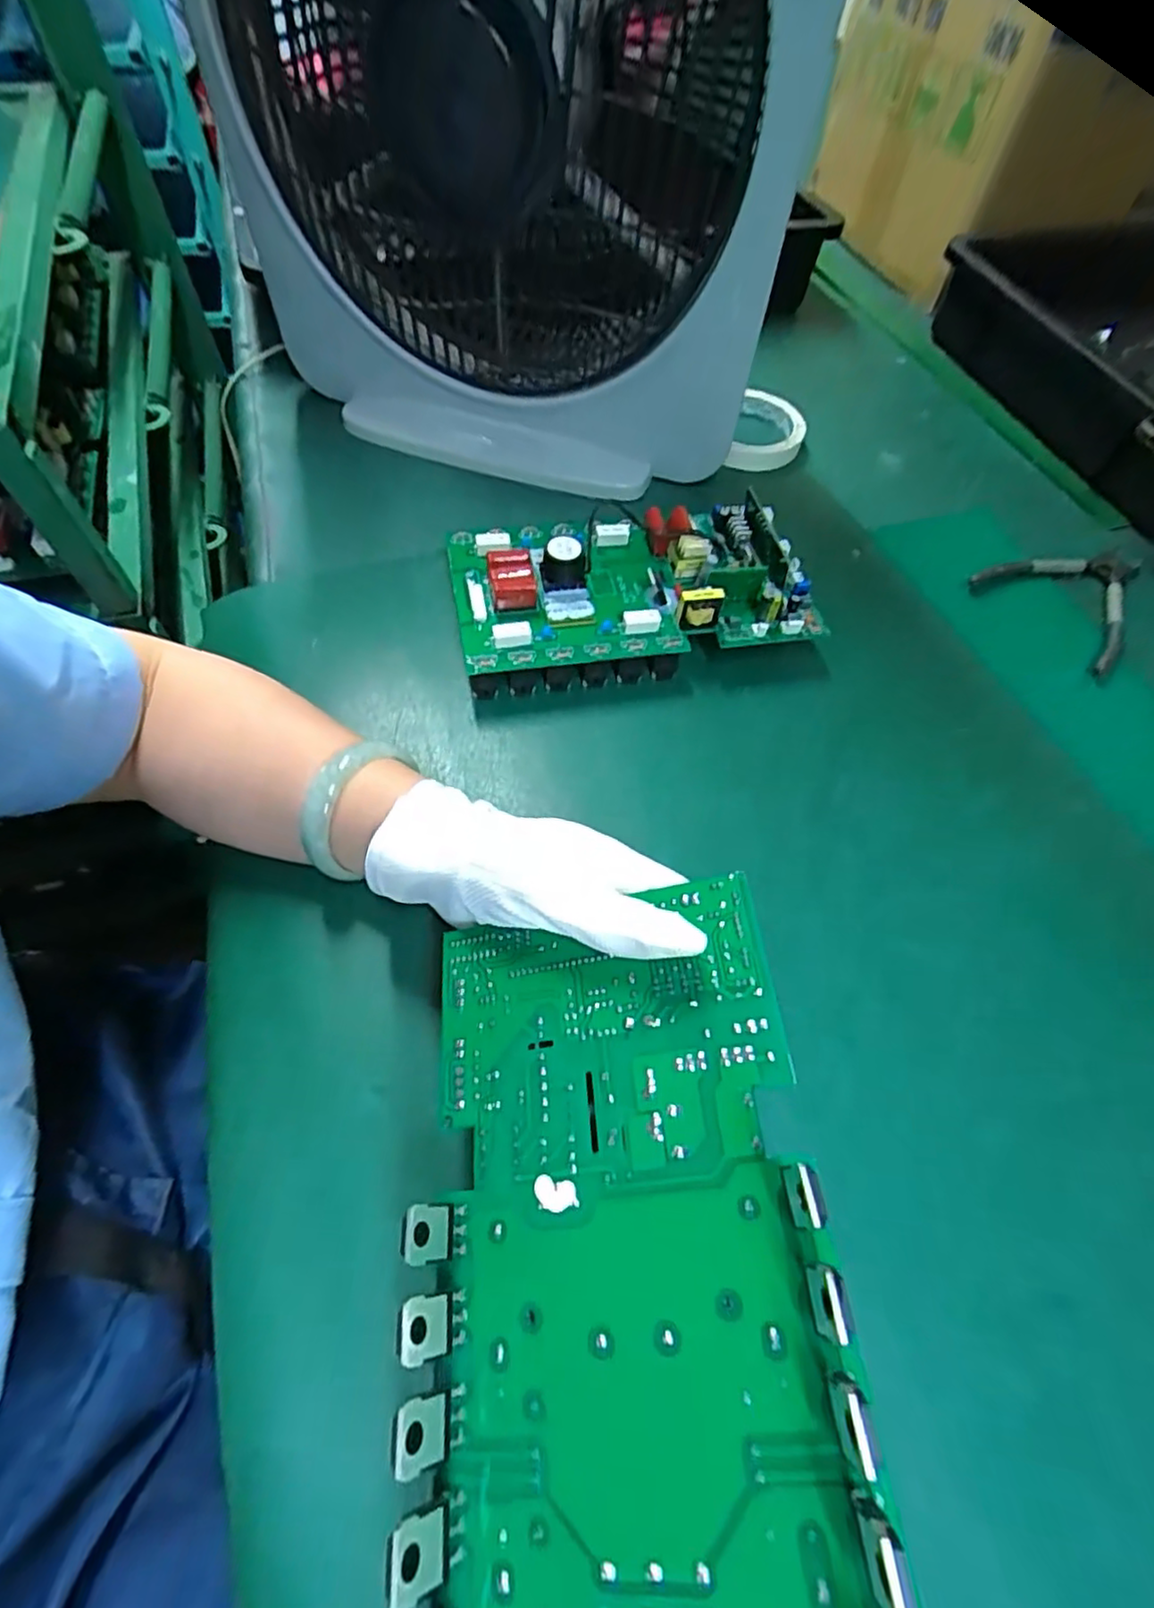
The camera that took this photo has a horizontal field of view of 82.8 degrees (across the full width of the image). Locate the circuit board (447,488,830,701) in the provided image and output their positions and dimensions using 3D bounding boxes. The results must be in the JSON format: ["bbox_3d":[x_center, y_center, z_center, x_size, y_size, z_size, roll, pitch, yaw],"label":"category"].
[{"bbox_3d":[0.036,-0.144,0.438,0.232,0.055,0.125,-9,60,-10],"label":"circuit board"}]

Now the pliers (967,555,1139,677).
[{"bbox_3d":[0.383,-0.164,0.503,0.126,0.016,0.112,-35,67,-22],"label":"pliers"}]

